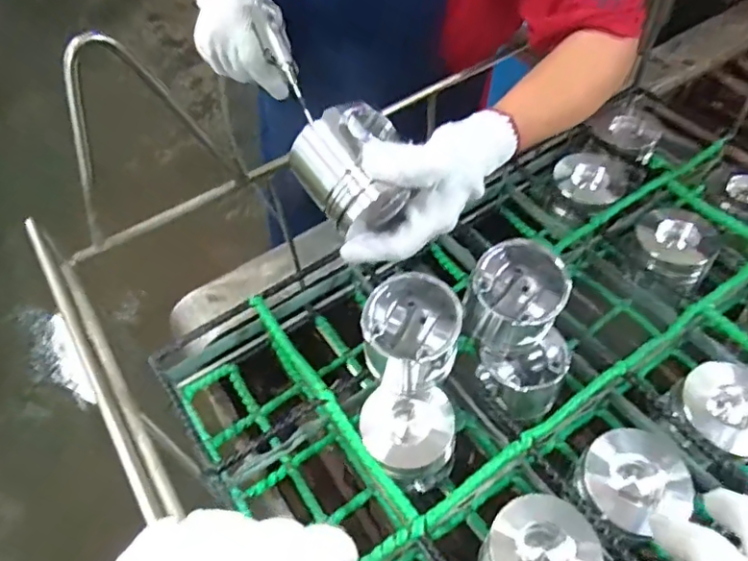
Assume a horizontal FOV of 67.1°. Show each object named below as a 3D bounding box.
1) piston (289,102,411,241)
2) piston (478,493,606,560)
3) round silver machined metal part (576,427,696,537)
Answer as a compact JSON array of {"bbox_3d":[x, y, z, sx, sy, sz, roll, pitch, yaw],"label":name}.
[{"bbox_3d":[-0.011,-0.097,0.497,0.092,0.083,0.092,-39,77,17],"label":"piston"},{"bbox_3d":[0.150,0.254,0.512,0.093,0.076,0.092,25,58,21],"label":"piston"},{"bbox_3d":[0.246,0.185,0.534,0.095,0.046,0.087,-2,53,3],"label":"round silver machined metal part"}]

